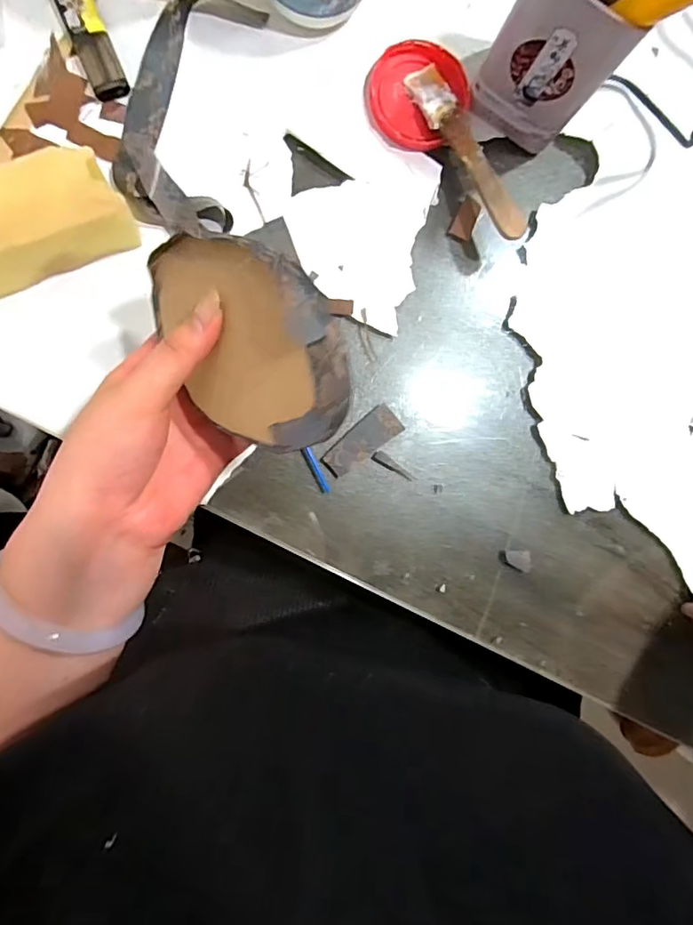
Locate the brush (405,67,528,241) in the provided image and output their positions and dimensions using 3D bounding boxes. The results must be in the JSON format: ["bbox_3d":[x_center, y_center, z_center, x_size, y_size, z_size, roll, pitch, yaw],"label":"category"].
[{"bbox_3d":[0.083,-0.212,0.364,0.024,0.007,0.136,-29,84,-2],"label":"brush"}]

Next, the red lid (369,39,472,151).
[{"bbox_3d":[0.051,-0.255,0.373,0.072,0.009,0.068,0,91,-10],"label":"red lid"}]

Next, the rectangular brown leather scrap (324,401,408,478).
[{"bbox_3d":[0.011,-0.015,0.378,0.059,0.004,0.024,-38,97,-7],"label":"rectangular brown leather scrap"}]

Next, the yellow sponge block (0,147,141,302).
[{"bbox_3d":[-0.185,-0.139,0.315,0.110,0.051,0.054,-21,95,-8],"label":"yellow sponge block"}]

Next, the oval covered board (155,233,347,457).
[{"bbox_3d":[-0.054,-0.060,0.262,0.124,0.013,0.088,22,114,26],"label":"oval covered board"}]

